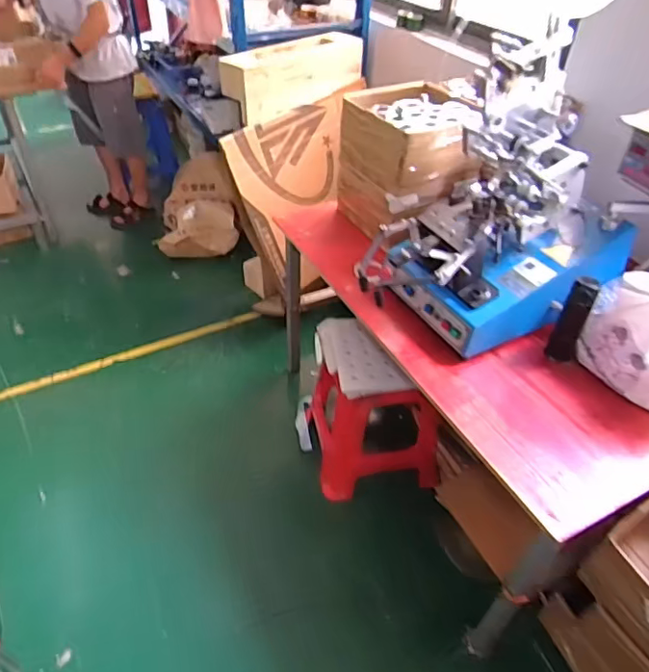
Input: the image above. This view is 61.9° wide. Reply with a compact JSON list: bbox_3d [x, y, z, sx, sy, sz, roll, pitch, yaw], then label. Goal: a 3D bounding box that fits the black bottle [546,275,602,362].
[{"bbox_3d":[0.555,-0.036,1.206,0.063,0.189,0.061,20,45,17],"label":"black bottle"}]

